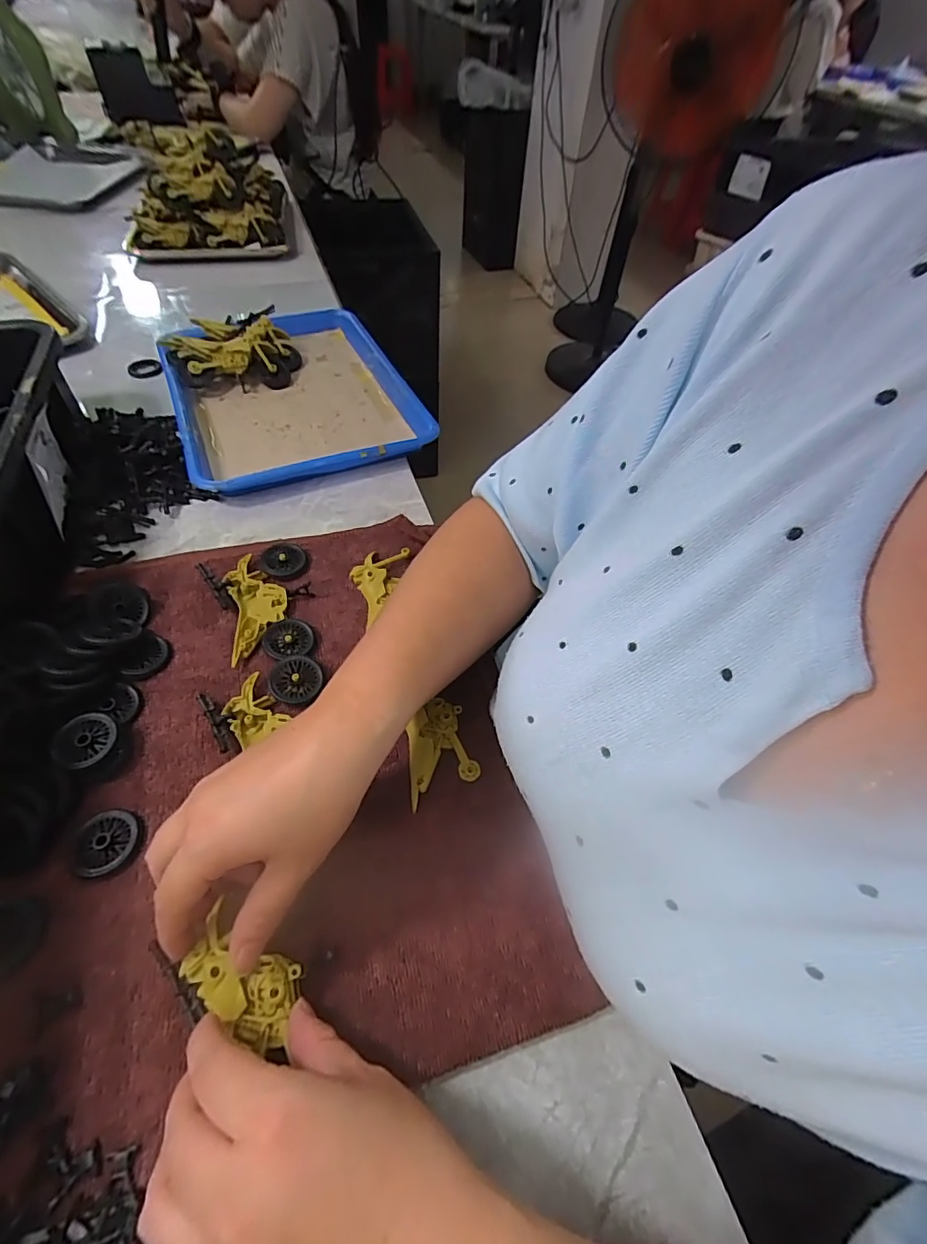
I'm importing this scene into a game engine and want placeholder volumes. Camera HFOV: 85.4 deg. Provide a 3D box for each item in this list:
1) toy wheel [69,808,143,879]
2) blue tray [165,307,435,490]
[{"bbox_3d":[-0.207,0.128,0.292,0.034,0.005,0.037,2,52,-2],"label":"toy wheel"},{"bbox_3d":[-0.205,-0.271,0.586,0.241,0.033,0.324,-19,56,-18],"label":"blue tray"}]

